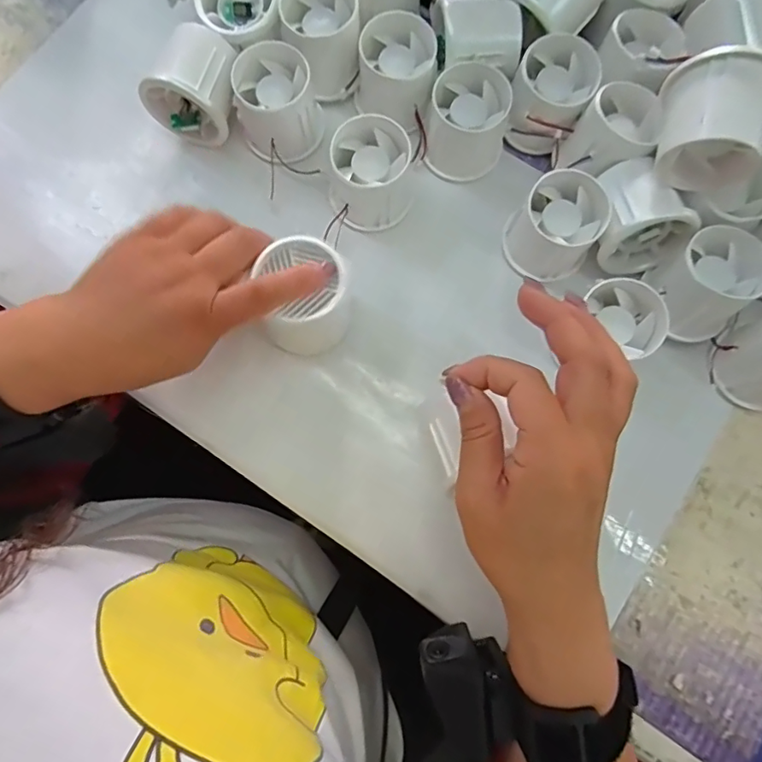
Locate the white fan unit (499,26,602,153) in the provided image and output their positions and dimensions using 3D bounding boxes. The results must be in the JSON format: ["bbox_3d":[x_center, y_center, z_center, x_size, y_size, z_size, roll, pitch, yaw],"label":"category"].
[{"bbox_3d":[0.114,-0.192,0.341,0.050,0.049,0.060,28,81,5],"label":"white fan unit"}]

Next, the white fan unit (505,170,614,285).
[{"bbox_3d":[0.113,-0.098,0.326,0.054,0.045,0.058,38,82,6],"label":"white fan unit"}]

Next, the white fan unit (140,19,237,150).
[{"bbox_3d":[-0.126,-0.202,0.346,0.055,0.051,0.058,15,80,3],"label":"white fan unit"}]

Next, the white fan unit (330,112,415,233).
[{"bbox_3d":[-0.007,-0.137,0.333,0.054,0.046,0.057,0,80,0],"label":"white fan unit"}]

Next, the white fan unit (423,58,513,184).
[{"bbox_3d":[0.058,-0.175,0.340,0.054,0.044,0.056,0,80,0],"label":"white fan unit"}]

